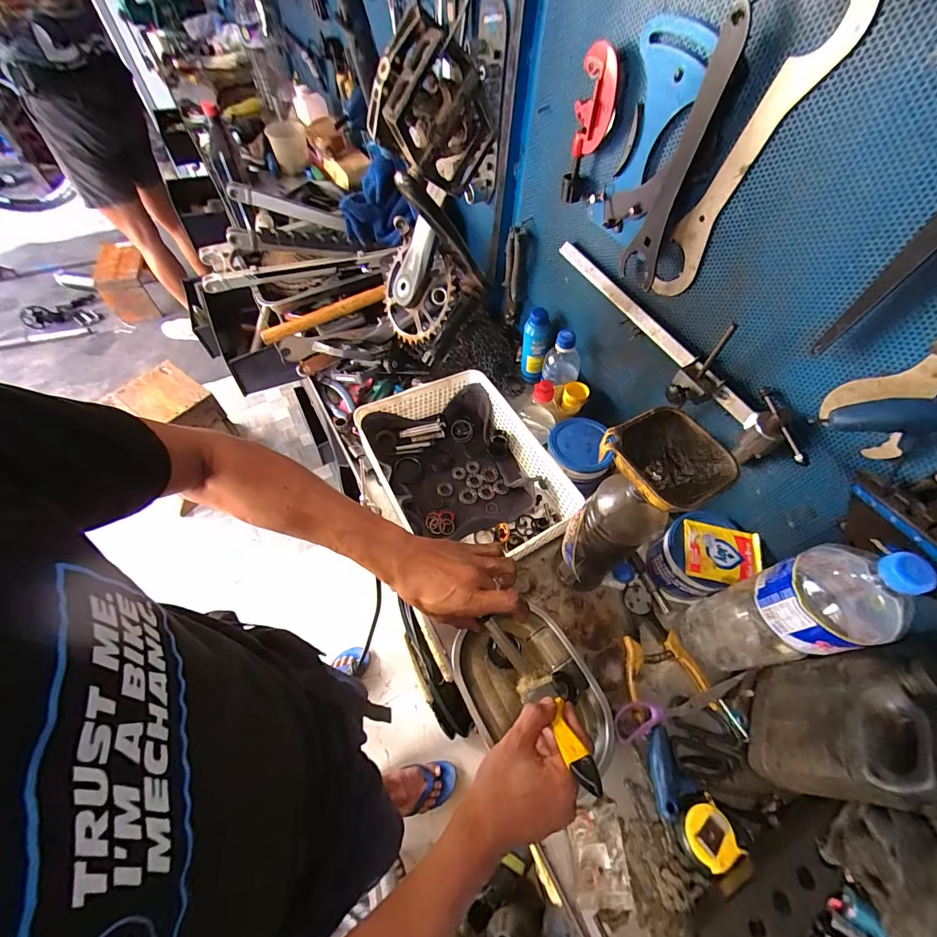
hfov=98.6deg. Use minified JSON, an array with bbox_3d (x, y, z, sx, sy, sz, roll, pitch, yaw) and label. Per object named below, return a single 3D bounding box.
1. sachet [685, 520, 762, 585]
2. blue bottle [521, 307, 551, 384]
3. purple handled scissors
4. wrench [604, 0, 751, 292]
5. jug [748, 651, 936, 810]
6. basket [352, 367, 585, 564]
[{"bbox_3d":[0.338,0.114,0.536,0.095,0.013,0.077,13,58,6],"label":"sachet"},{"bbox_3d":[0.124,-0.227,0.757,0.046,0.144,0.039,10,58,4],"label":"blue bottle"},{"bbox_3d":[0.271,0.295,0.511,0.197,0.015,0.034,-14,59,-11],"label":"purple handled scissors"},{"bbox_3d":[0.201,-0.332,0.440,0.016,0.237,0.111,-25,59,-10],"label":"wrench"},{"bbox_3d":[0.388,0.274,0.426,0.063,0.172,0.129,24,60,13],"label":"jug"},{"bbox_3d":[-0.002,0.004,0.651,0.248,0.075,0.326,-28,63,-18],"label":"basket"}]

